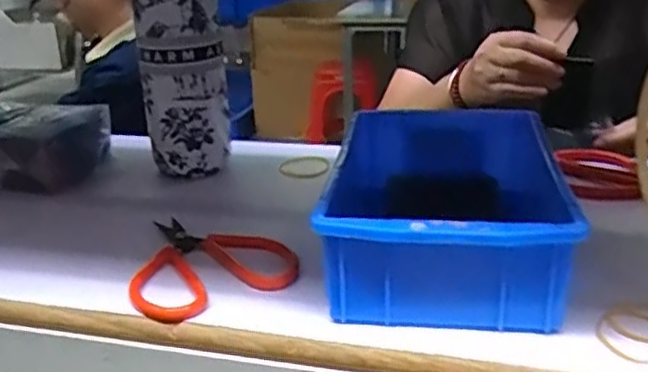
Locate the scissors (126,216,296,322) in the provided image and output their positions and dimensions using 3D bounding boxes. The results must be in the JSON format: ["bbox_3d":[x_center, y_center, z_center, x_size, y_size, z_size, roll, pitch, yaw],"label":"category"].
[{"bbox_3d":[-0.067,0.047,0.431,0.096,0.013,0.115,-4,21,-7],"label":"scissors"}]

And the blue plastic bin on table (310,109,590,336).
[{"bbox_3d":[0.073,0.014,0.422,0.130,0.063,0.193,1,21,5],"label":"blue plastic bin on table"}]

